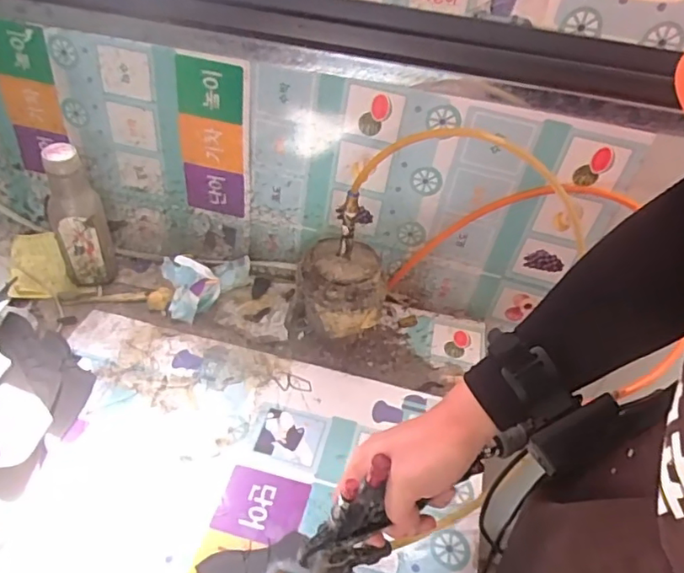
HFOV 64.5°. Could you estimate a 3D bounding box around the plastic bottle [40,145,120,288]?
[{"bbox_3d":[-0.346,-0.090,0.714,0.065,0.204,0.059,-10,44,-16],"label":"plastic bottle"}]

